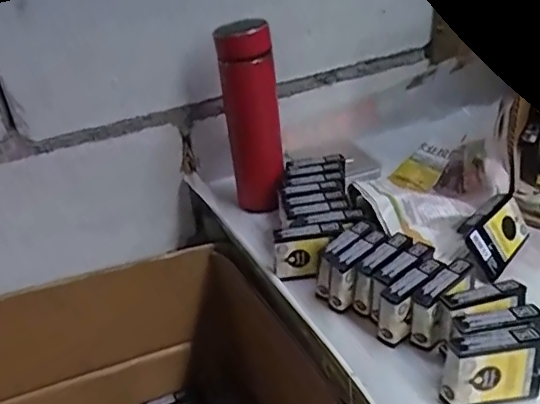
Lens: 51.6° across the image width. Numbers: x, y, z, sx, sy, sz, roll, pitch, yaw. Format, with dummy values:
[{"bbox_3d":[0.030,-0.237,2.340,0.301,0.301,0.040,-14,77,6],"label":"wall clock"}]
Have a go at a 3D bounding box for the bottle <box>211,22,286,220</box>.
[{"bbox_3d":[-0.021,-0.096,0.658,0.066,0.215,0.059,-3,30,2],"label":"bottle"}]

